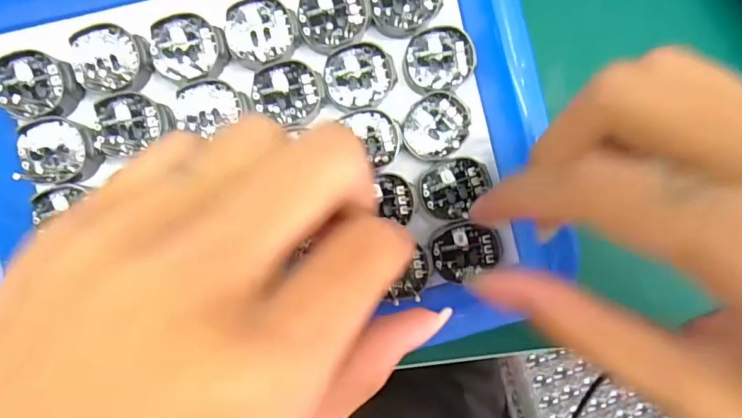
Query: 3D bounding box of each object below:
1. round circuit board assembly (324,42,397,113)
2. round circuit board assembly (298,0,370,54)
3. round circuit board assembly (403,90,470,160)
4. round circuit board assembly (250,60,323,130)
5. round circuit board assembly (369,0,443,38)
[{"bbox_3d":[-0.004,-0.053,0.197,0.028,0.006,0.025,-11,91,-3],"label":"round circuit board assembly"},{"bbox_3d":[-0.015,-0.077,0.196,0.027,0.004,0.028,0,90,-3],"label":"round circuit board assembly"},{"bbox_3d":[0.027,-0.034,0.203,0.025,0.006,0.028,36,88,-3],"label":"round circuit board assembly"},{"bbox_3d":[-0.033,-0.047,0.196,0.028,0.004,0.024,28,89,-3],"label":"round circuit board assembly"},{"bbox_3d":[0.014,-0.085,0.198,0.029,0.004,0.026,-32,92,-3],"label":"round circuit board assembly"}]

